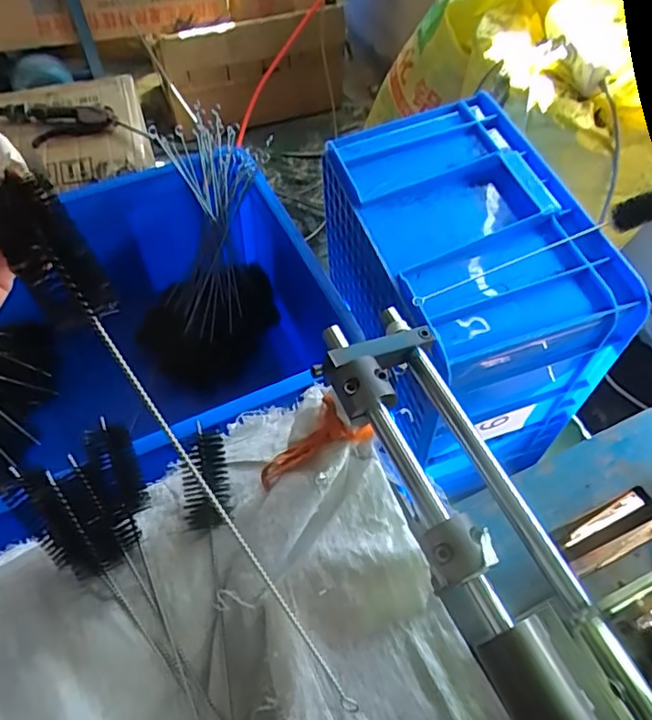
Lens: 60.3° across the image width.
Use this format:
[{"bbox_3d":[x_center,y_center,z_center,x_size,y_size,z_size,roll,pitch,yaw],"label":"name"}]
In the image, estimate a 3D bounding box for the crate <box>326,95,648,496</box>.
[{"bbox_3d":[0.174,-0.111,0.804,0.249,0.300,0.404,-16,59,-11],"label":"crate"}]

